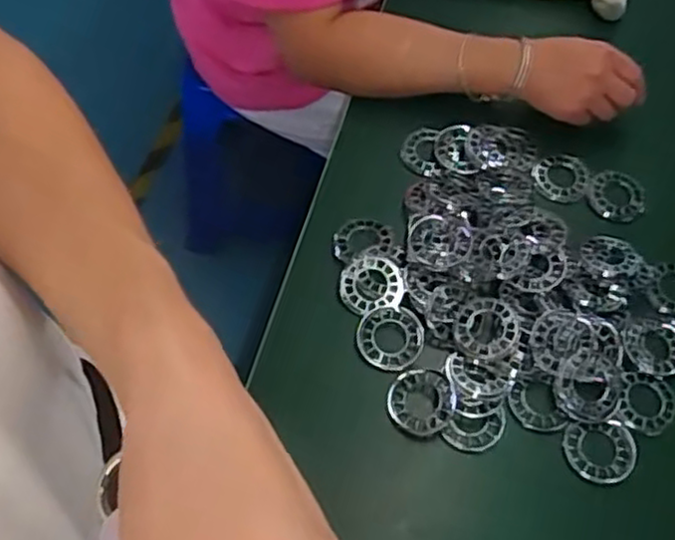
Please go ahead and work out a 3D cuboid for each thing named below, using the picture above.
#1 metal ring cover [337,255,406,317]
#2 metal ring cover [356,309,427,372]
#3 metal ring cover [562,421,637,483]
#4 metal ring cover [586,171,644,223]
[{"bbox_3d":[0.032,0.015,0.667,0.058,0.005,0.057,19,77,7],"label":"metal ring cover"},{"bbox_3d":[0.048,0.062,0.648,0.058,0.009,0.058,20,62,7],"label":"metal ring cover"},{"bbox_3d":[0.223,0.156,0.607,0.059,0.007,0.050,4,61,-1],"label":"metal ring cover"},{"bbox_3d":[0.288,-0.077,0.735,0.057,0.010,0.061,38,66,16],"label":"metal ring cover"}]

